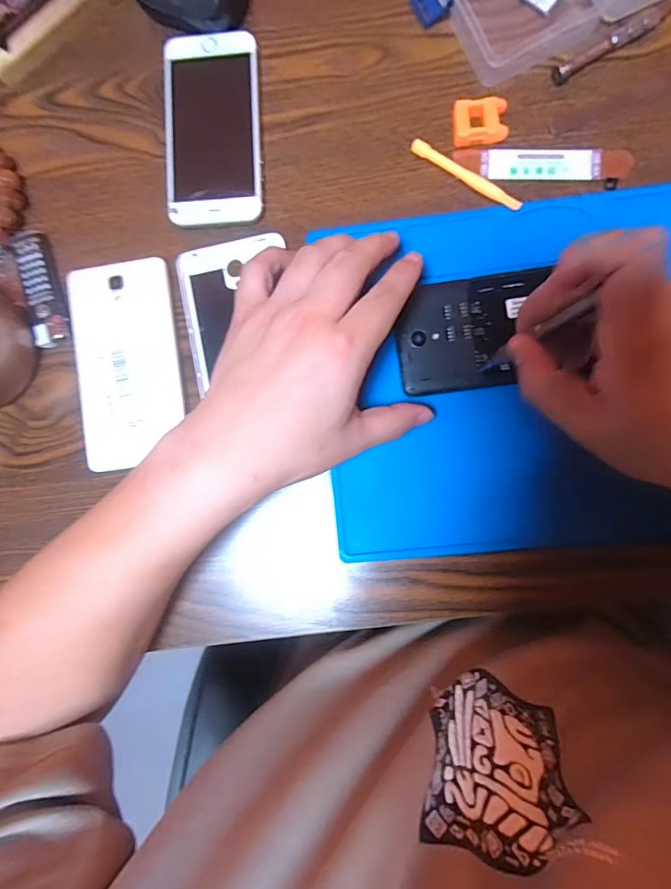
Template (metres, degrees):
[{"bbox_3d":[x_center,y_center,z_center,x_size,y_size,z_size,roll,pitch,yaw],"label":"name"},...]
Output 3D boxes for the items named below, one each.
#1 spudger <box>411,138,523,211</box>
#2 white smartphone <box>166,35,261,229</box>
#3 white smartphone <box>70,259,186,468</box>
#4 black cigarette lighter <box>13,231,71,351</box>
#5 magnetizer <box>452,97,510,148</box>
[{"bbox_3d":[0.089,-0.183,0.316,0.084,0.006,0.008,35,91,4],"label":"spudger"},{"bbox_3d":[-0.086,-0.222,0.327,0.066,0.010,0.135,-3,88,4],"label":"white smartphone"},{"bbox_3d":[-0.145,-0.057,0.325,0.070,0.011,0.140,-9,88,3],"label":"white smartphone"},{"bbox_3d":[-0.207,-0.111,0.328,0.026,0.012,0.080,-17,87,3],"label":"black cigarette lighter"},{"bbox_3d":[0.098,-0.218,0.314,0.035,0.012,0.026,-3,88,4],"label":"magnetizer"}]

